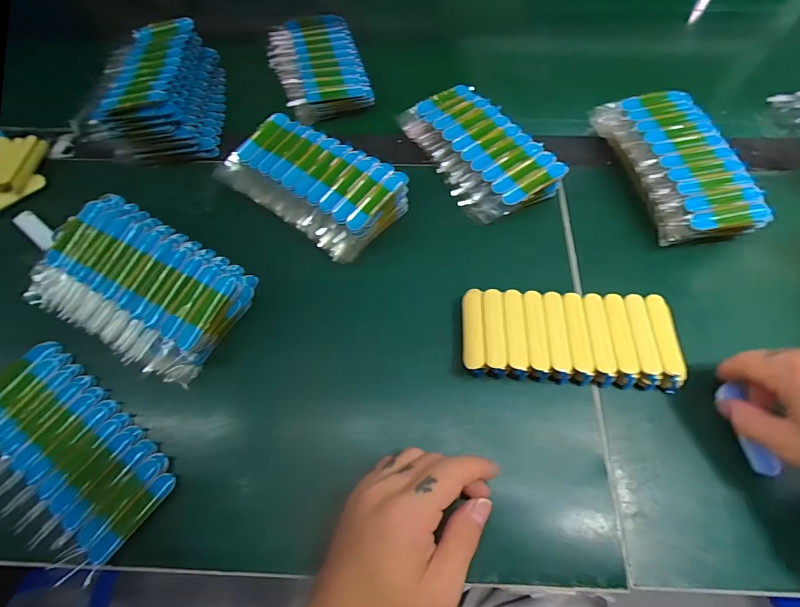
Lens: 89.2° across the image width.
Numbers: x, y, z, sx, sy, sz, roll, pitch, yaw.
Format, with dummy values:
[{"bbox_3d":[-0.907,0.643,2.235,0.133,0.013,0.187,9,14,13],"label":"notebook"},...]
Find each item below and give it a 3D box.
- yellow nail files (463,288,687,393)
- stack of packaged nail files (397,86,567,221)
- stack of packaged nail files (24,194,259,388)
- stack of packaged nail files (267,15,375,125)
[{"bbox_3d":[0.125,0.026,0.307,0.152,0.025,0.066,5,63,3],"label":"yellow nail files"},{"bbox_3d":[0.073,-0.148,0.387,0.088,0.025,0.156,-30,67,-14],"label":"stack of packaged nail files"},{"bbox_3d":[-0.206,-0.018,0.320,0.162,0.039,0.105,27,66,13],"label":"stack of packaged nail files"},{"bbox_3d":[-0.093,-0.272,0.458,0.096,0.025,0.161,-14,64,-7],"label":"stack of packaged nail files"}]

